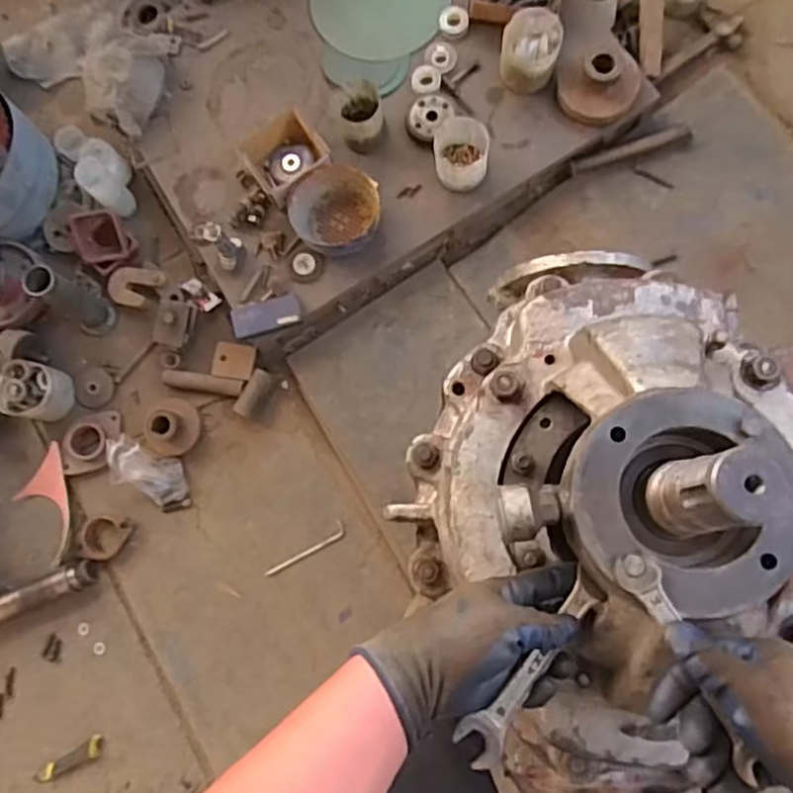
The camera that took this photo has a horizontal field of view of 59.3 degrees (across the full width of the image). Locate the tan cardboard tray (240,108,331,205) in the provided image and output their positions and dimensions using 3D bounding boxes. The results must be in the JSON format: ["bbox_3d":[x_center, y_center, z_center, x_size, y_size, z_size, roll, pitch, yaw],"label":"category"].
[{"bbox_3d":[-0.224,-0.485,1.439,0.157,0.077,0.154,-37,80,-1],"label":"tan cardboard tray"}]

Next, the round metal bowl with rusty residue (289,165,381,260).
[{"bbox_3d":[-0.119,-0.367,1.390,0.178,0.085,0.175,-13,81,3],"label":"round metal bowl with rusty residue"}]

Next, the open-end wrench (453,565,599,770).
[{"bbox_3d":[0.099,0.201,0.516,0.033,0.008,0.154,38,77,8],"label":"open-end wrench"}]

